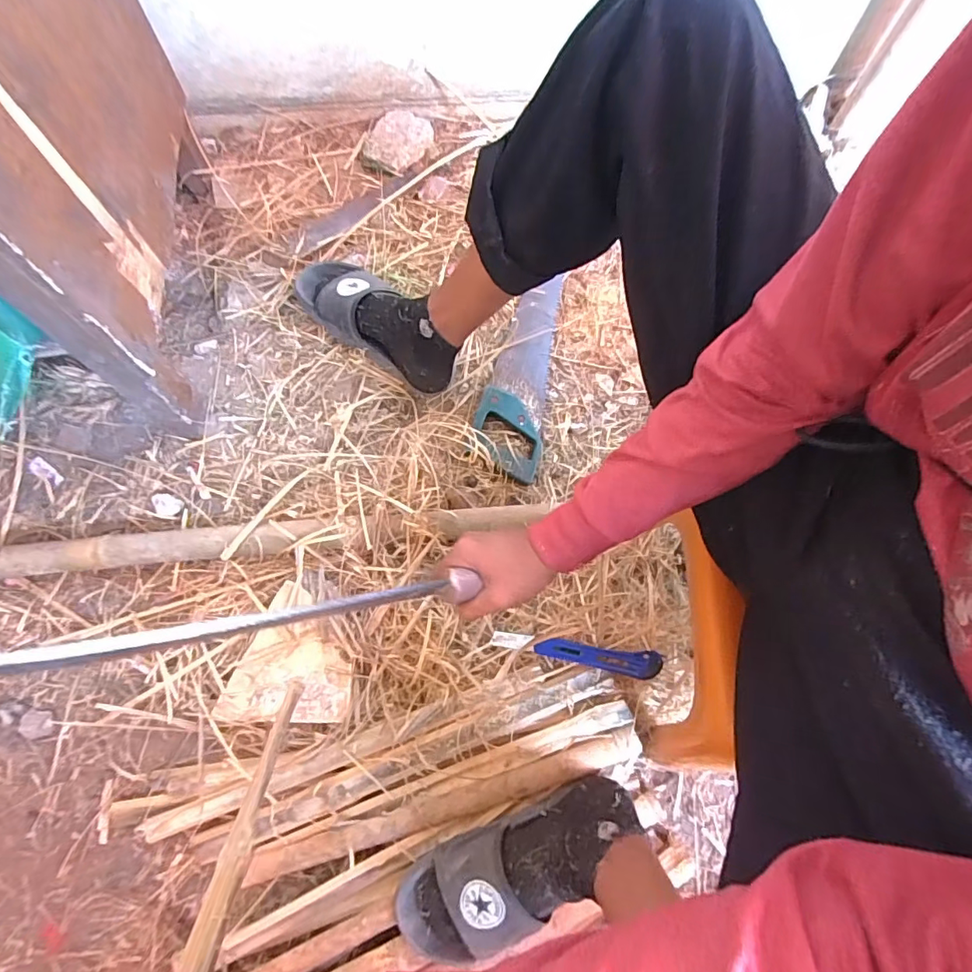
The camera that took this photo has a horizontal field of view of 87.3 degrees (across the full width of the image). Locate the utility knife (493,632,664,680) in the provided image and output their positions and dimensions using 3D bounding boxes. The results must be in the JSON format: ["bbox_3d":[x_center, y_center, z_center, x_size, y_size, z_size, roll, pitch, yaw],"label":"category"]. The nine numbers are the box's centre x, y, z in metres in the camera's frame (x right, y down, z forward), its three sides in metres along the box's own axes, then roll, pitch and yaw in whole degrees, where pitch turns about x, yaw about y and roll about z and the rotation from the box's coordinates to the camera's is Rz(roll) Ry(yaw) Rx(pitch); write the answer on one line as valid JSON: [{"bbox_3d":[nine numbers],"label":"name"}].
[{"bbox_3d":[0.099,0.187,0.575,0.184,0.012,0.027,5,73,19],"label":"utility knife"}]

